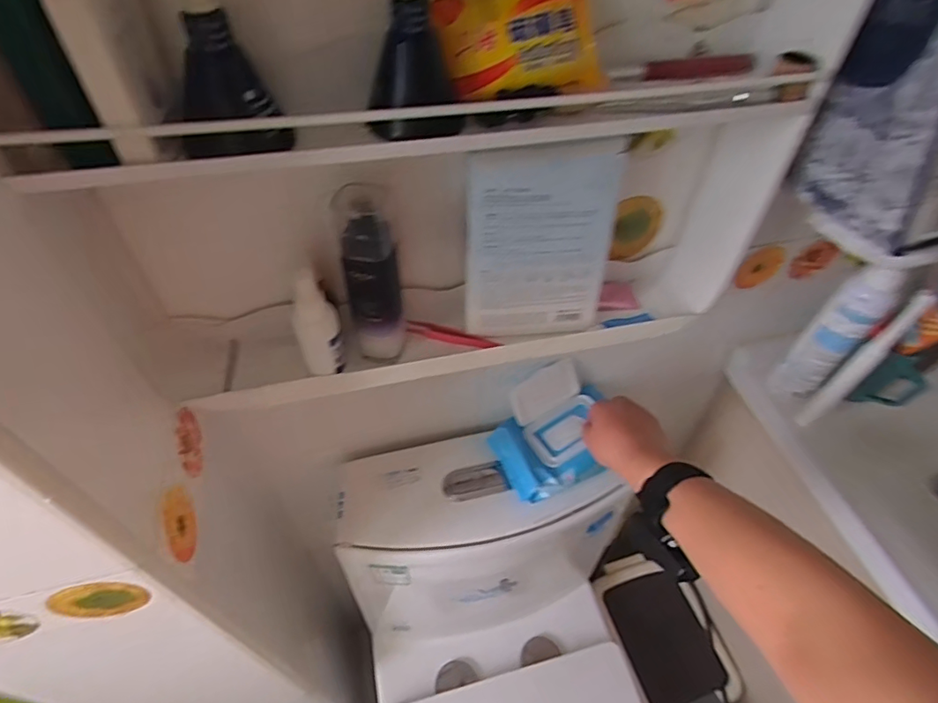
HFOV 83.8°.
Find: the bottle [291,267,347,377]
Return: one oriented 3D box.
[{"bbox_3d":[-0.121,-0.023,0.415,0.033,0.092,0.028,-16,50,-14],"label":"bottle"}]

